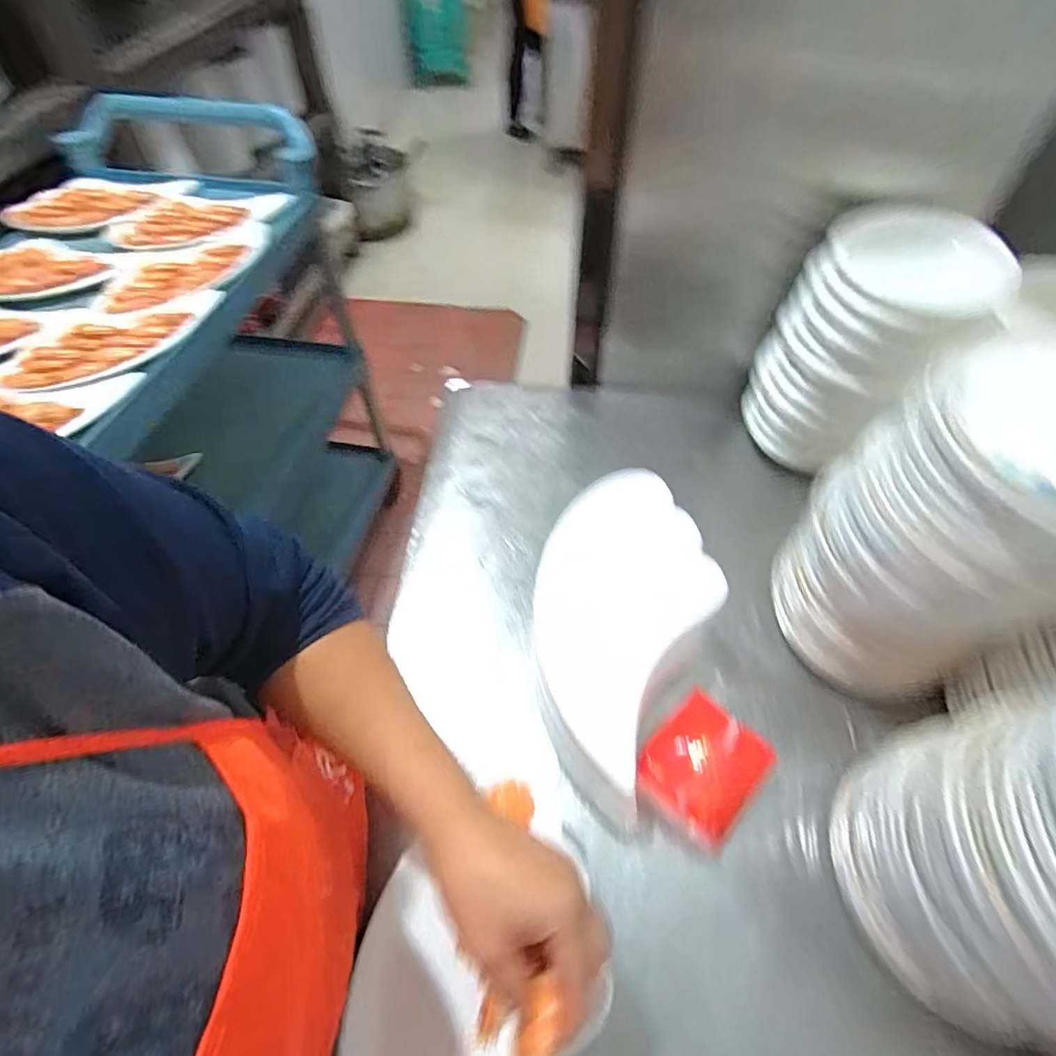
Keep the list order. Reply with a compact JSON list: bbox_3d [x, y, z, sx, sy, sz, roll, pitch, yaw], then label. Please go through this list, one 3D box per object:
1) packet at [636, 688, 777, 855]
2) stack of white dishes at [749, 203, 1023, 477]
[{"bbox_3d":[0.160,0.222,0.491,0.097,0.052,0.108,34,62,22],"label":"packet"},{"bbox_3d":[0.399,-0.216,0.662,0.143,0.261,0.174,-27,59,-17],"label":"stack of white dishes"}]

